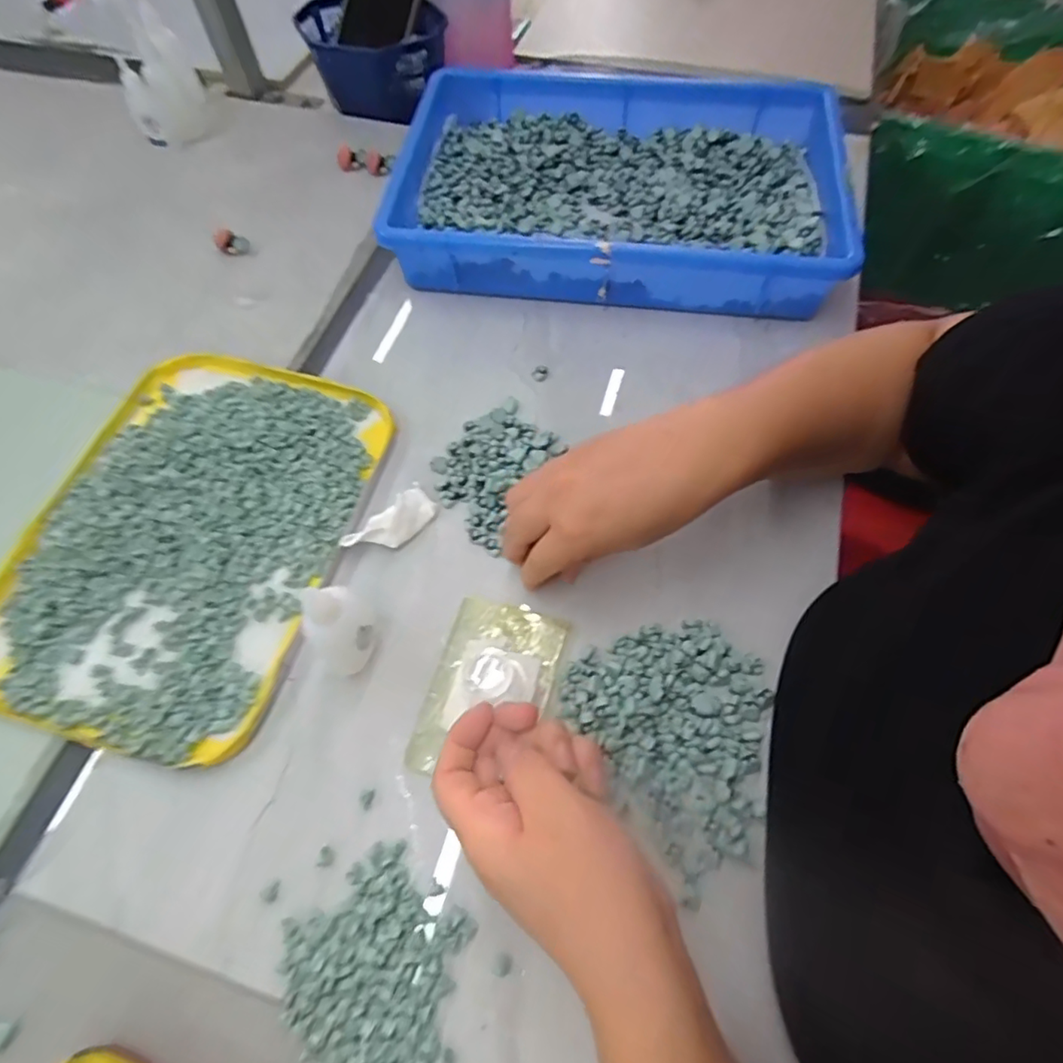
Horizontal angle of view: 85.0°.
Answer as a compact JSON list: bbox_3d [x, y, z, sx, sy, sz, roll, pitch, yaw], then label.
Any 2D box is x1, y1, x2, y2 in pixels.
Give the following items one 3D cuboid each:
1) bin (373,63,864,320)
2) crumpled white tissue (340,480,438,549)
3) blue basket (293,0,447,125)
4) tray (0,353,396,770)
[{"bbox_3d":[0.070,-0.296,0.507,0.358,0.068,0.238,6,63,4],"label":"bin"},{"bbox_3d":[-0.094,-0.006,0.386,0.063,0.015,0.026,-40,69,-18],"label":"crumpled white tissue"},{"bbox_3d":[-0.165,-0.495,0.609,0.160,0.063,0.098,13,64,8],"label":"blue basket"},{"bbox_3d":[-0.229,-0.004,0.387,0.201,0.023,0.270,13,63,7],"label":"tray"}]

